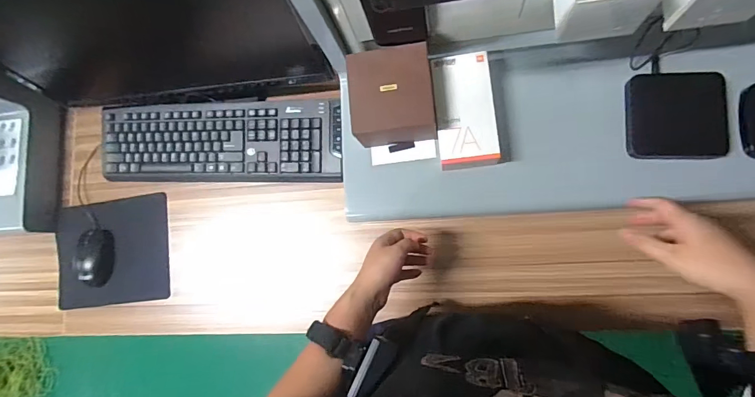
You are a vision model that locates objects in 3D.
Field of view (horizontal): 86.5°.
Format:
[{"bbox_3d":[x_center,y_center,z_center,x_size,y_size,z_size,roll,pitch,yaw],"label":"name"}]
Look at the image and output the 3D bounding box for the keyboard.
[{"bbox_3d":[-0.286,-0.100,0.712,0.454,0.019,0.141,0,90,12],"label":"keyboard"}]

